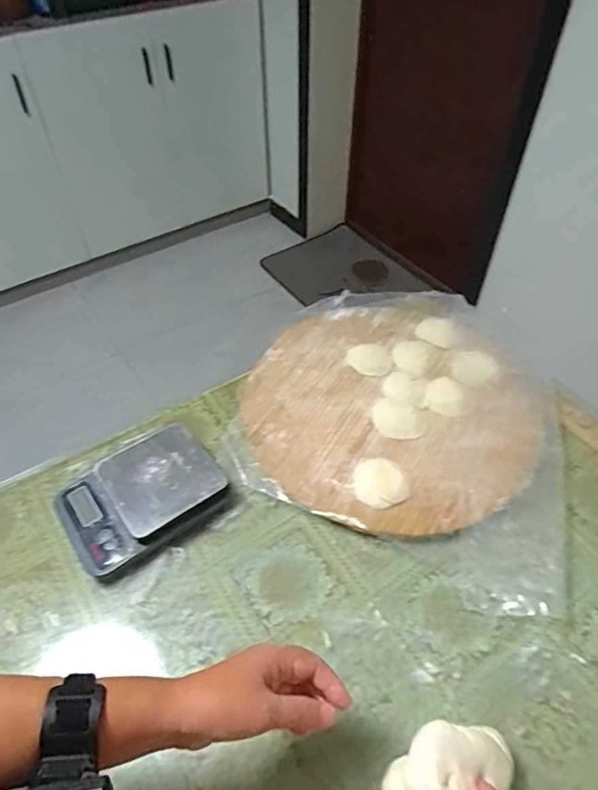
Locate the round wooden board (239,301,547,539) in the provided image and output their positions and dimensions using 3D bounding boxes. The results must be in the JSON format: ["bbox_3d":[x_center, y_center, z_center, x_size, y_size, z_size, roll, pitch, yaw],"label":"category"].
[{"bbox_3d":[0.131,0.003,0.746,0.387,0.025,0.406,0,48,0],"label":"round wooden board"}]

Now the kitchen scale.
[{"bbox_3d":[-0.188,0.122,0.640,0.182,0.044,0.133,-29,54,-23],"label":"kitchen scale"}]

